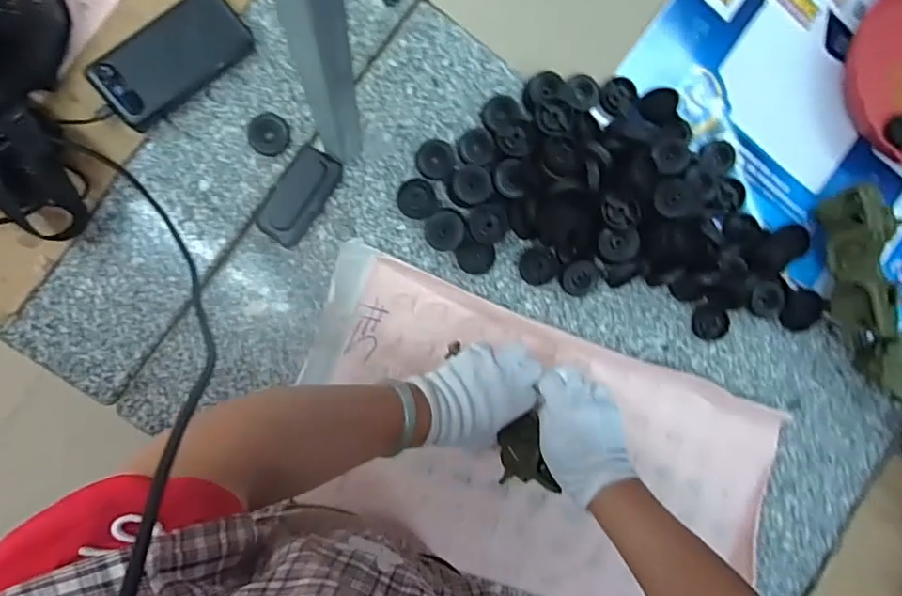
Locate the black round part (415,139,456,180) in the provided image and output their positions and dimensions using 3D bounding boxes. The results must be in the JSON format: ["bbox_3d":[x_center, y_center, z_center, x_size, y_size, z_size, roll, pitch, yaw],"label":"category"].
[{"bbox_3d":[-0.017,-0.155,0.614,0.042,0.005,0.043,0,89,-9],"label":"black round part"}]

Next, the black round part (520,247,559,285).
[{"bbox_3d":[0.099,-0.036,0.618,0.040,0.015,0.040,0,89,-9],"label":"black round part"}]

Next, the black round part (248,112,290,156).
[{"bbox_3d":[-0.192,-0.173,0.581,0.041,0.018,0.040,0,89,-9],"label":"black round part"}]

